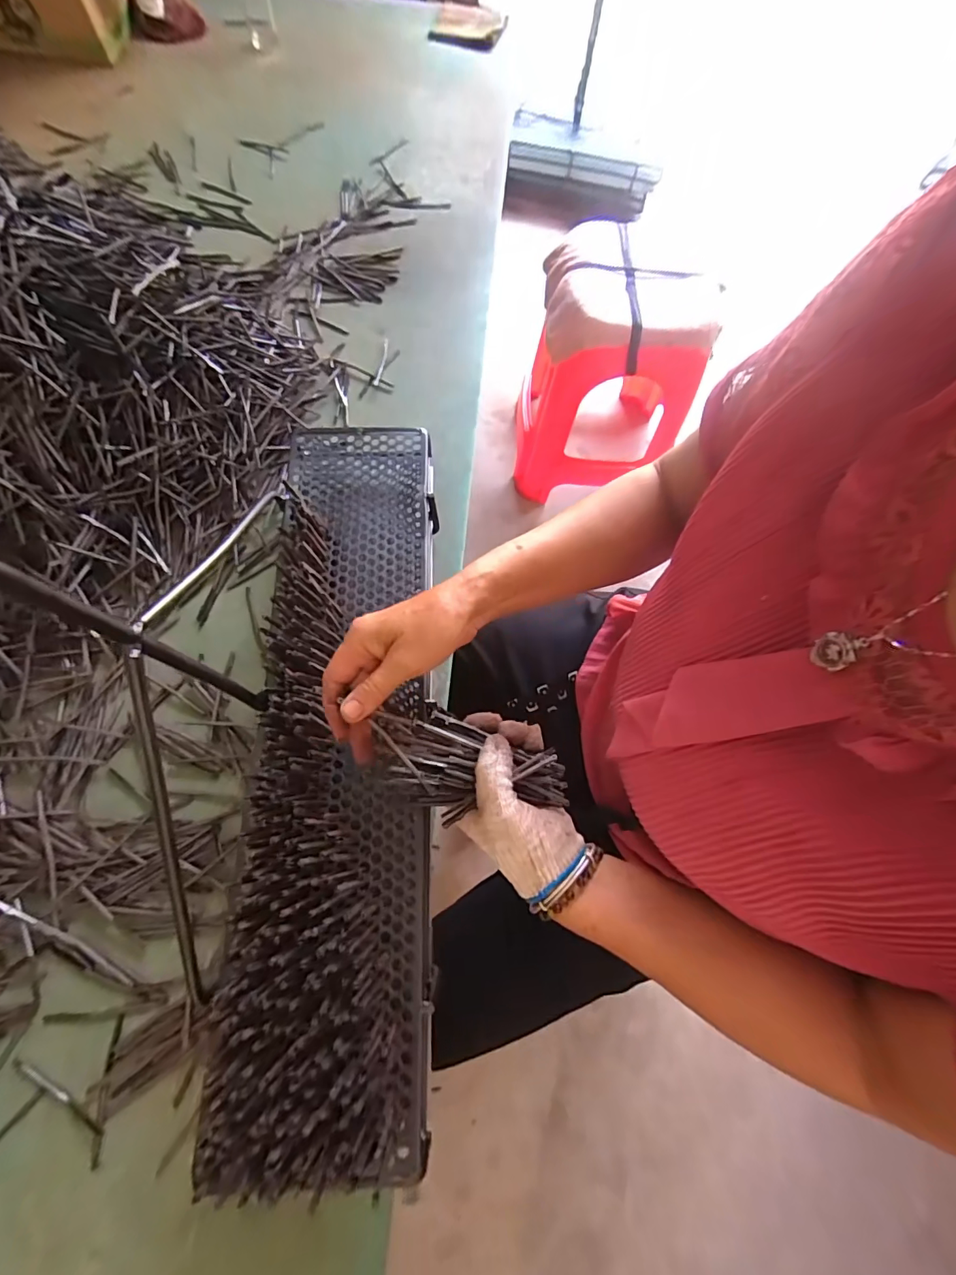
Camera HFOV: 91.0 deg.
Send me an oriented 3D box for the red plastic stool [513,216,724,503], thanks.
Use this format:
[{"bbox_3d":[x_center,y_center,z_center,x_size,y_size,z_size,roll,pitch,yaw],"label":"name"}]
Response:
[{"bbox_3d":[0.305,-0.626,1.133,0.375,0.465,0.389,3,71,-1],"label":"red plastic stool"}]

